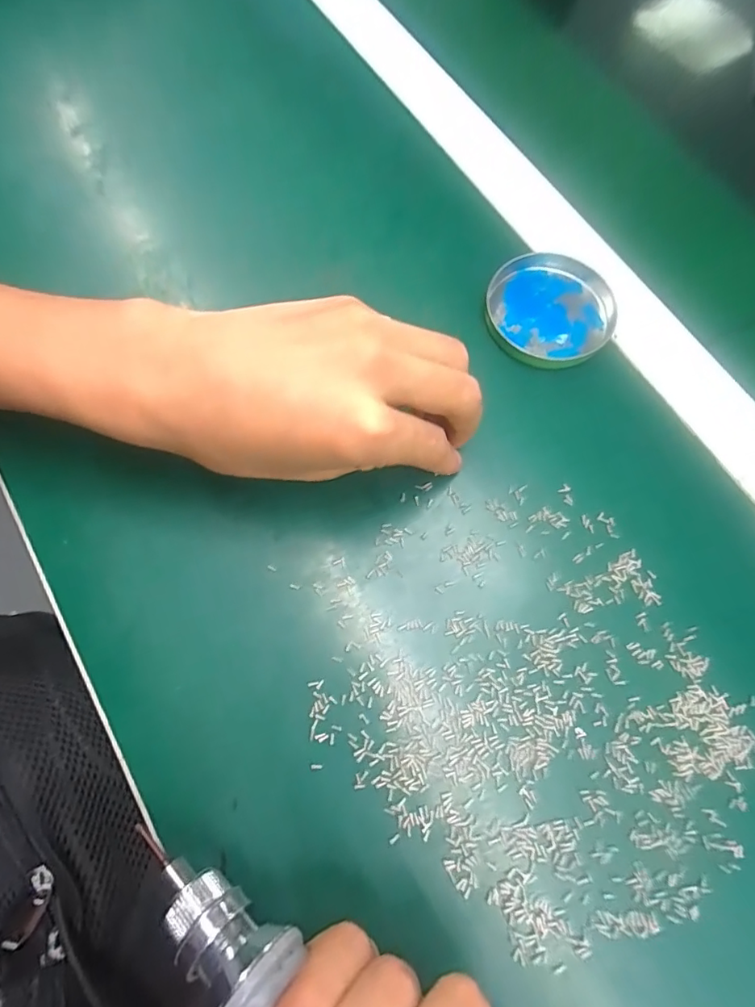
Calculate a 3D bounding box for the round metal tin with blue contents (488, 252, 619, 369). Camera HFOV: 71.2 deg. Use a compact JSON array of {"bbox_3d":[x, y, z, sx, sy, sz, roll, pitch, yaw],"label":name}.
[{"bbox_3d":[0.092,-0.102,0.279,0.065,0.007,0.064,1,72,-2],"label":"round metal tin with blue contents"}]

